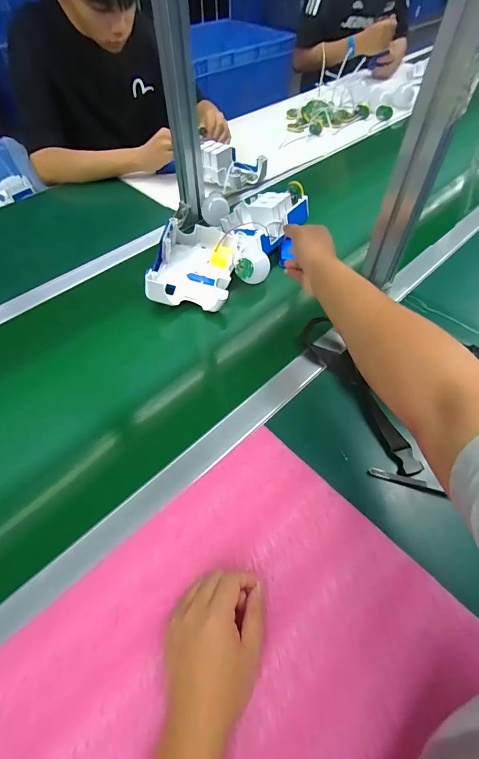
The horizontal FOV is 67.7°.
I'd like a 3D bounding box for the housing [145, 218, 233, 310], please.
[{"bbox_3d":[-0.082,-0.214,0.643,0.131,0.054,0.194,3,54,2],"label":"housing"}]

